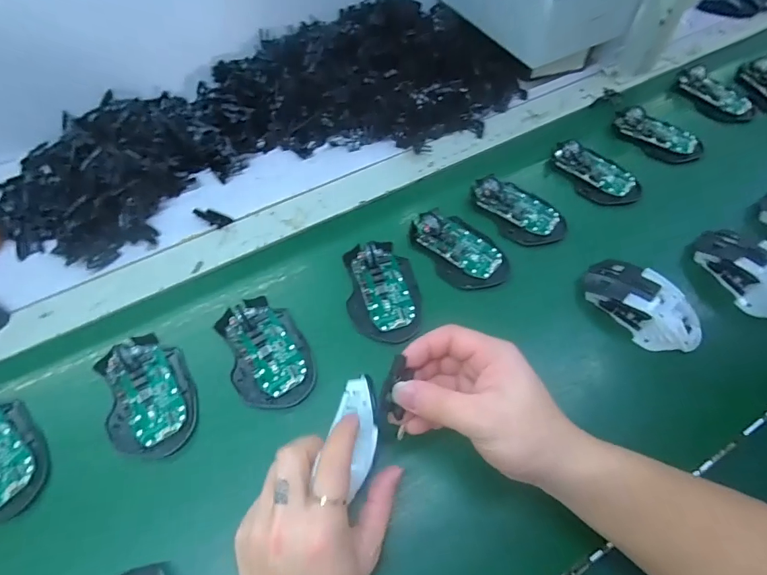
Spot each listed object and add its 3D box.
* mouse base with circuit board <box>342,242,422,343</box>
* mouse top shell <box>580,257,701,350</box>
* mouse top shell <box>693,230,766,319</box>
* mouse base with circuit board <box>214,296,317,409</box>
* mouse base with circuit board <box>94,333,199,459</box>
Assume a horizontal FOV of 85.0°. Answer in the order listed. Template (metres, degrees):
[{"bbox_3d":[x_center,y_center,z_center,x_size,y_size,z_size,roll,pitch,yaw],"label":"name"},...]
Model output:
[{"bbox_3d":[-0.001,-0.001,0.429,0.073,0.023,0.115,-13,61,-8],"label":"mouse base with circuit board"},{"bbox_3d":[0.257,0.015,0.415,0.053,0.035,0.114,-37,67,-19],"label":"mouse top shell"},{"bbox_3d":[0.384,-0.017,0.433,0.058,0.034,0.116,-22,63,-13],"label":"mouse top shell"},{"bbox_3d":[-0.112,0.059,0.399,0.074,0.024,0.113,-28,64,-15],"label":"mouse base with circuit board"},{"bbox_3d":[-0.216,0.094,0.377,0.074,0.024,0.115,-28,64,-15],"label":"mouse base with circuit board"}]

